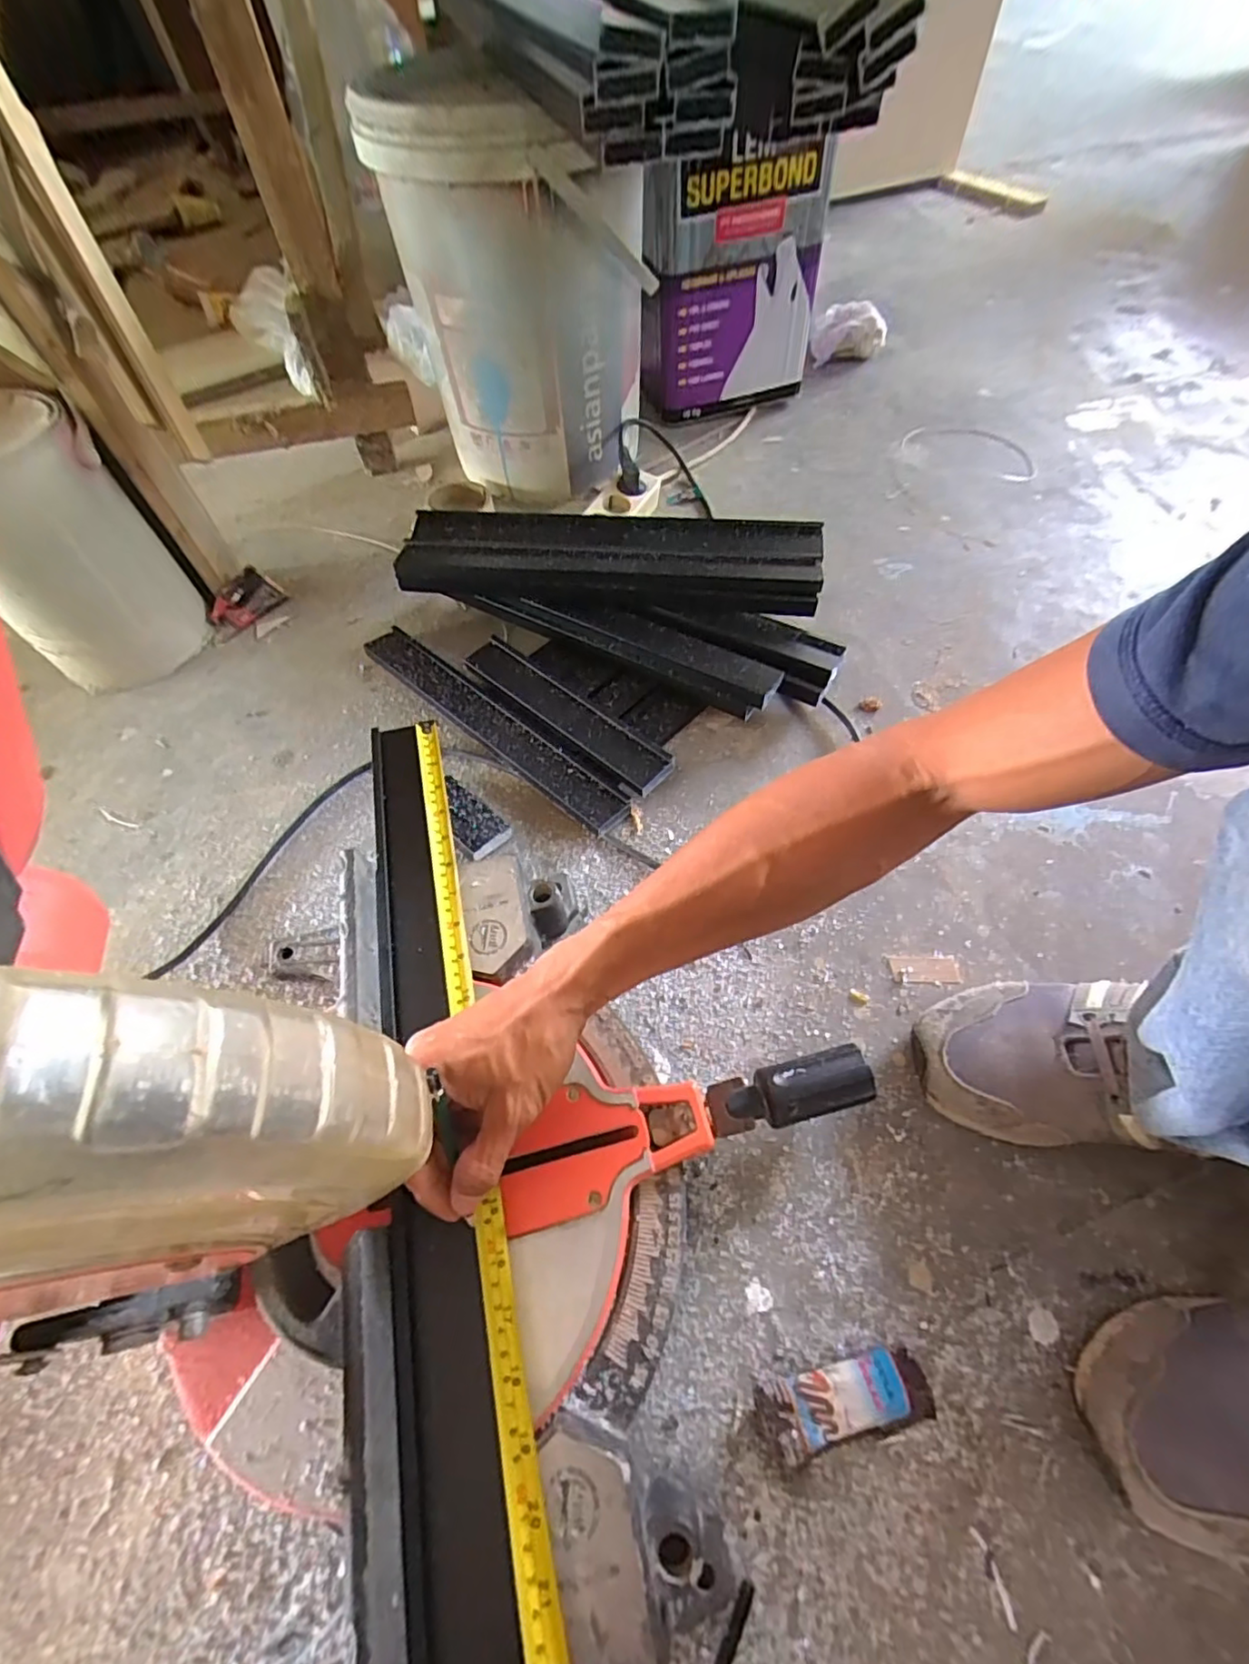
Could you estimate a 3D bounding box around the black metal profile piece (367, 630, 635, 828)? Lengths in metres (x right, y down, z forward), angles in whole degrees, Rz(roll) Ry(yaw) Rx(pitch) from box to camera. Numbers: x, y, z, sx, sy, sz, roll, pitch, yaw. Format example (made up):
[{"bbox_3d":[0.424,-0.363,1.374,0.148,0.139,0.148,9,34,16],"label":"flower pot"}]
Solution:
[{"bbox_3d":[-0.142,-0.120,0.653,0.373,0.030,0.054,38,67,22],"label":"black metal profile piece"}]

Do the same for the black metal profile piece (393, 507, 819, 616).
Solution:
[{"bbox_3d":[-0.016,-0.305,0.687,0.449,0.050,0.106,6,59,5],"label":"black metal profile piece"}]

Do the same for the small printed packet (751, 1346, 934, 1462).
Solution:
[{"bbox_3d":[0.132,0.340,0.368,0.103,0.015,0.035,-11,58,-6],"label":"small printed packet"}]

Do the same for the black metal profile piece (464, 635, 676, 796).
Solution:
[{"bbox_3d":[-0.064,-0.125,0.631,0.262,0.025,0.047,39,67,22],"label":"black metal profile piece"}]

